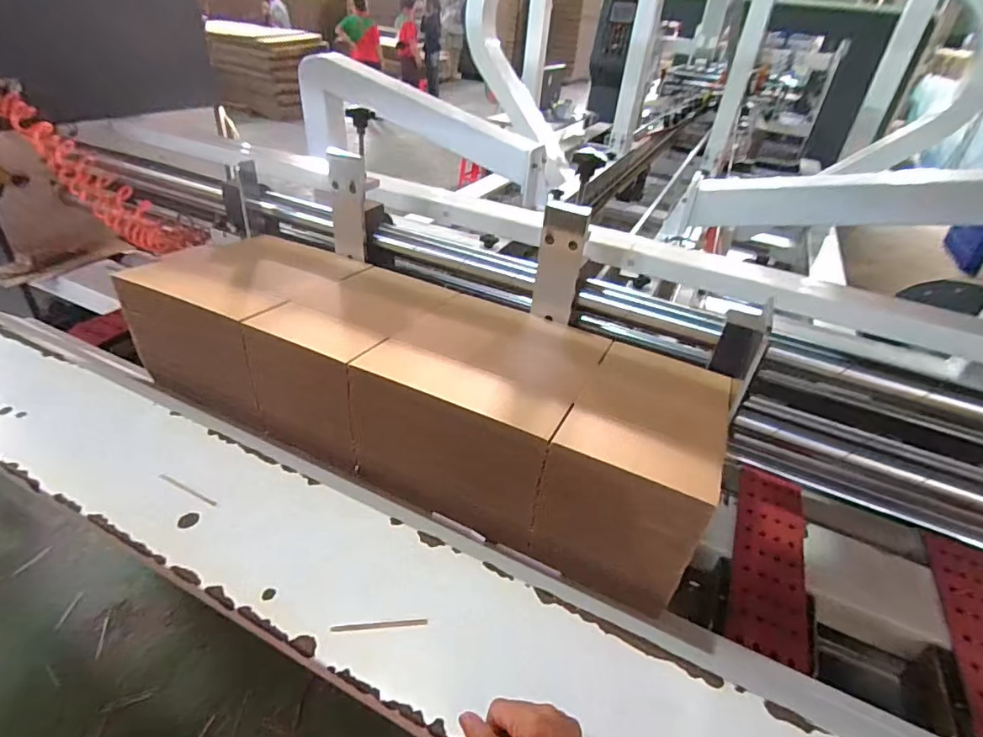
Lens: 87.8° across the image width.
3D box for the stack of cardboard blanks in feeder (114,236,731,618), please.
[{"bbox_3d":[-0.141,0.009,0.951,1.048,0.231,0.360,20,38,19],"label":"stack of cardboard blanks in feeder"}]

